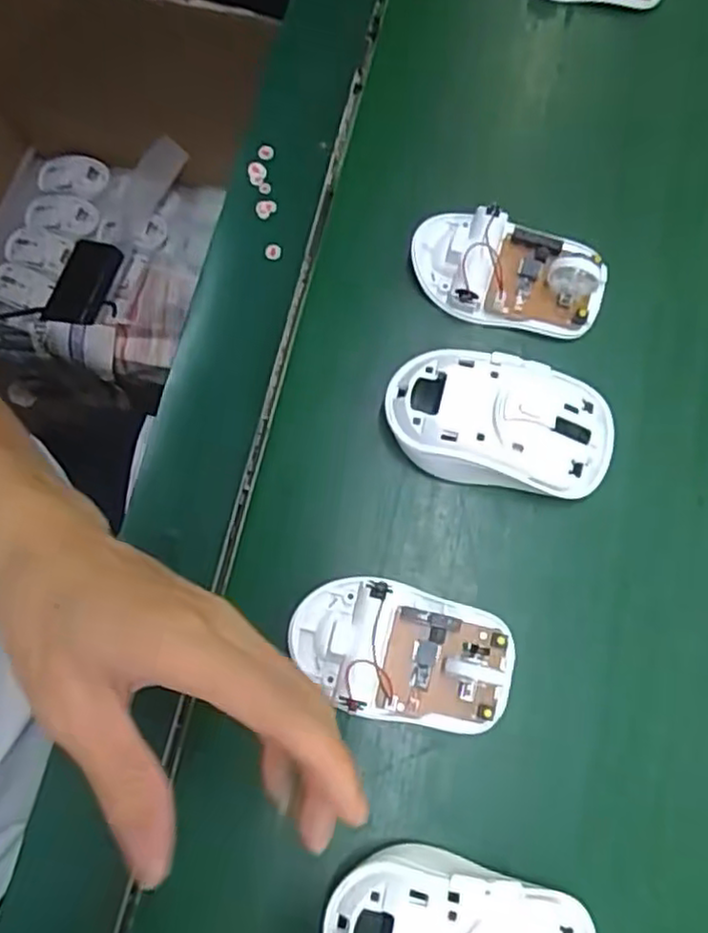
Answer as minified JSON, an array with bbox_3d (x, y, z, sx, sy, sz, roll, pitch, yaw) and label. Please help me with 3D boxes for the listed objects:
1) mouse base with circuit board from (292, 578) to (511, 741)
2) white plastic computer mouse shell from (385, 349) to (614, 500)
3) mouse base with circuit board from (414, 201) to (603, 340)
[{"bbox_3d":[0.020,0.081,0.304,0.095,0.030,0.057,13,76,5],"label":"mouse base with circuit board"},{"bbox_3d":[0.068,-0.021,0.325,0.104,0.031,0.057,11,76,4],"label":"white plastic computer mouse shell"},{"bbox_3d":[0.077,-0.100,0.347,0.093,0.026,0.054,14,76,5],"label":"mouse base with circuit board"}]

